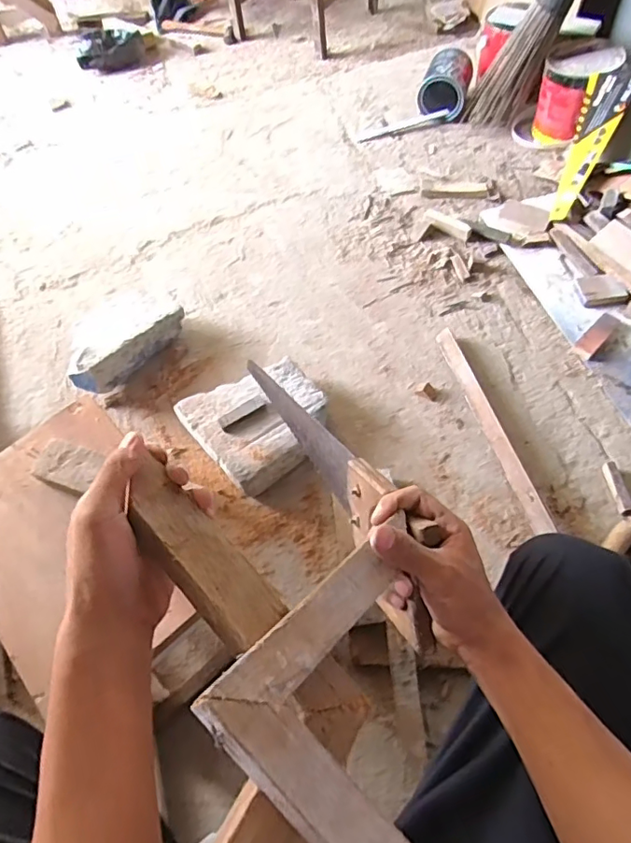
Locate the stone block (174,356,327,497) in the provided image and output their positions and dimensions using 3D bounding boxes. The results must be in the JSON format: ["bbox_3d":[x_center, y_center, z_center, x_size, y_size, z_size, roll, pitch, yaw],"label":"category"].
[{"bbox_3d":[-0.090,-0.006,0.874,0.203,0.067,0.193,-38,64,-16],"label":"stone block"}]

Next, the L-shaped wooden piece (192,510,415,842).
[{"bbox_3d":[0.008,0.171,0.292,0.139,0.015,0.211,17,50,-26],"label":"L-shaped wooden piece"}]

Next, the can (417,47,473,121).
[{"bbox_3d":[0.315,-0.805,1.299,0.118,0.115,0.118,17,63,14],"label":"can"}]

